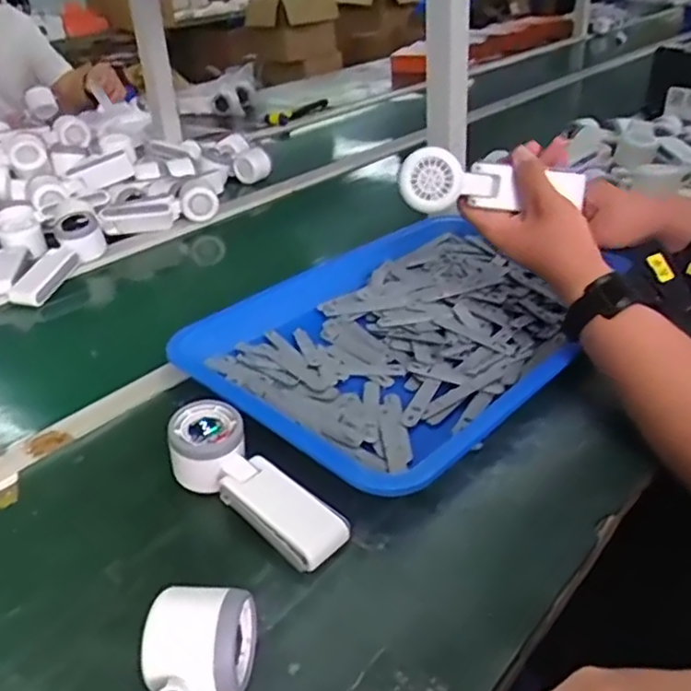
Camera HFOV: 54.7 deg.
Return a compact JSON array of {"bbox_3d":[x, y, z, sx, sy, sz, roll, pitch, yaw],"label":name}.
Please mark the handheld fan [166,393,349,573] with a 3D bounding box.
[{"bbox_3d":[-0.072,0.105,0.505,0.061,0.053,0.161,-30,42,-36],"label":"handheld fan"}]

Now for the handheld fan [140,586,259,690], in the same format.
[{"bbox_3d":[-0.088,0.206,0.350,0.055,0.044,0.160,1,38,4],"label":"handheld fan"}]

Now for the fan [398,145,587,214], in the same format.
[{"bbox_3d":[0.134,-0.154,0.604,0.167,0.054,0.027,-2,31,3],"label":"fan"}]

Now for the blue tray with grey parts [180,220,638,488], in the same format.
[{"bbox_3d":[0.070,-0.034,0.729,0.365,0.040,0.485,24,41,34],"label":"blue tray with grey parts"}]

